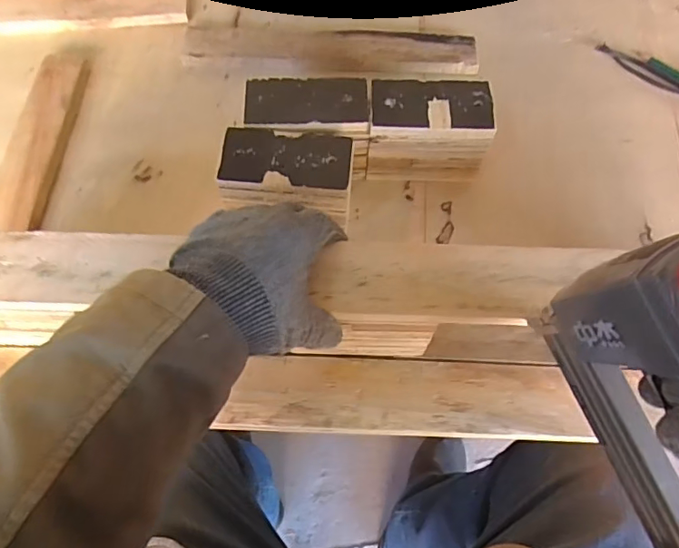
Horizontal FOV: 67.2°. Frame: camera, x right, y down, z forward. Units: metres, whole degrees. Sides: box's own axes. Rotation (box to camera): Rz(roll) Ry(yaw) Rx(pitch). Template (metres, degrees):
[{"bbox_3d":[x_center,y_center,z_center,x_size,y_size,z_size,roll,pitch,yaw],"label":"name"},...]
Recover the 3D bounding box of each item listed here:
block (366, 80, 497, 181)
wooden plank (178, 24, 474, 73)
[{"bbox_3d":[0.090,-0.146,0.520,0.123,0.078,0.064,2,66,1],"label":"block"},{"bbox_3d":[-0.011,-0.268,0.605,0.344,0.014,0.063,4,66,2],"label":"wooden plank"}]

